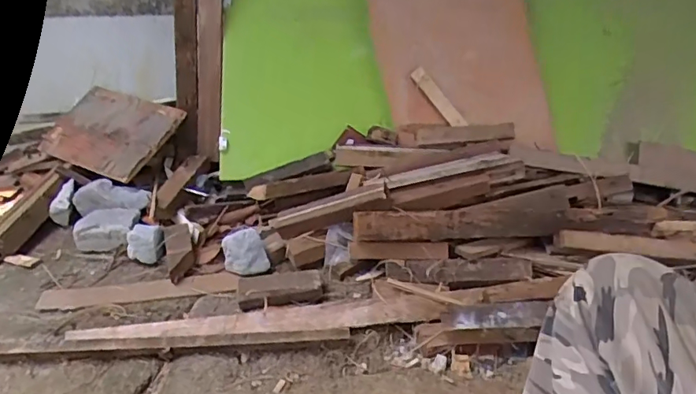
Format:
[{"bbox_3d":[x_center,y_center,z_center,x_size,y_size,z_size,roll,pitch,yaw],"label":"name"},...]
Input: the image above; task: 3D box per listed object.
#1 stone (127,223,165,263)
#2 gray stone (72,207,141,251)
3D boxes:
[{"bbox_3d":[-0.472,0.116,1.228,0.082,0.078,0.083,0,30,0],"label":"stone"},{"bbox_3d":[-0.581,0.082,1.271,0.132,0.077,0.098,1,30,3],"label":"gray stone"}]

